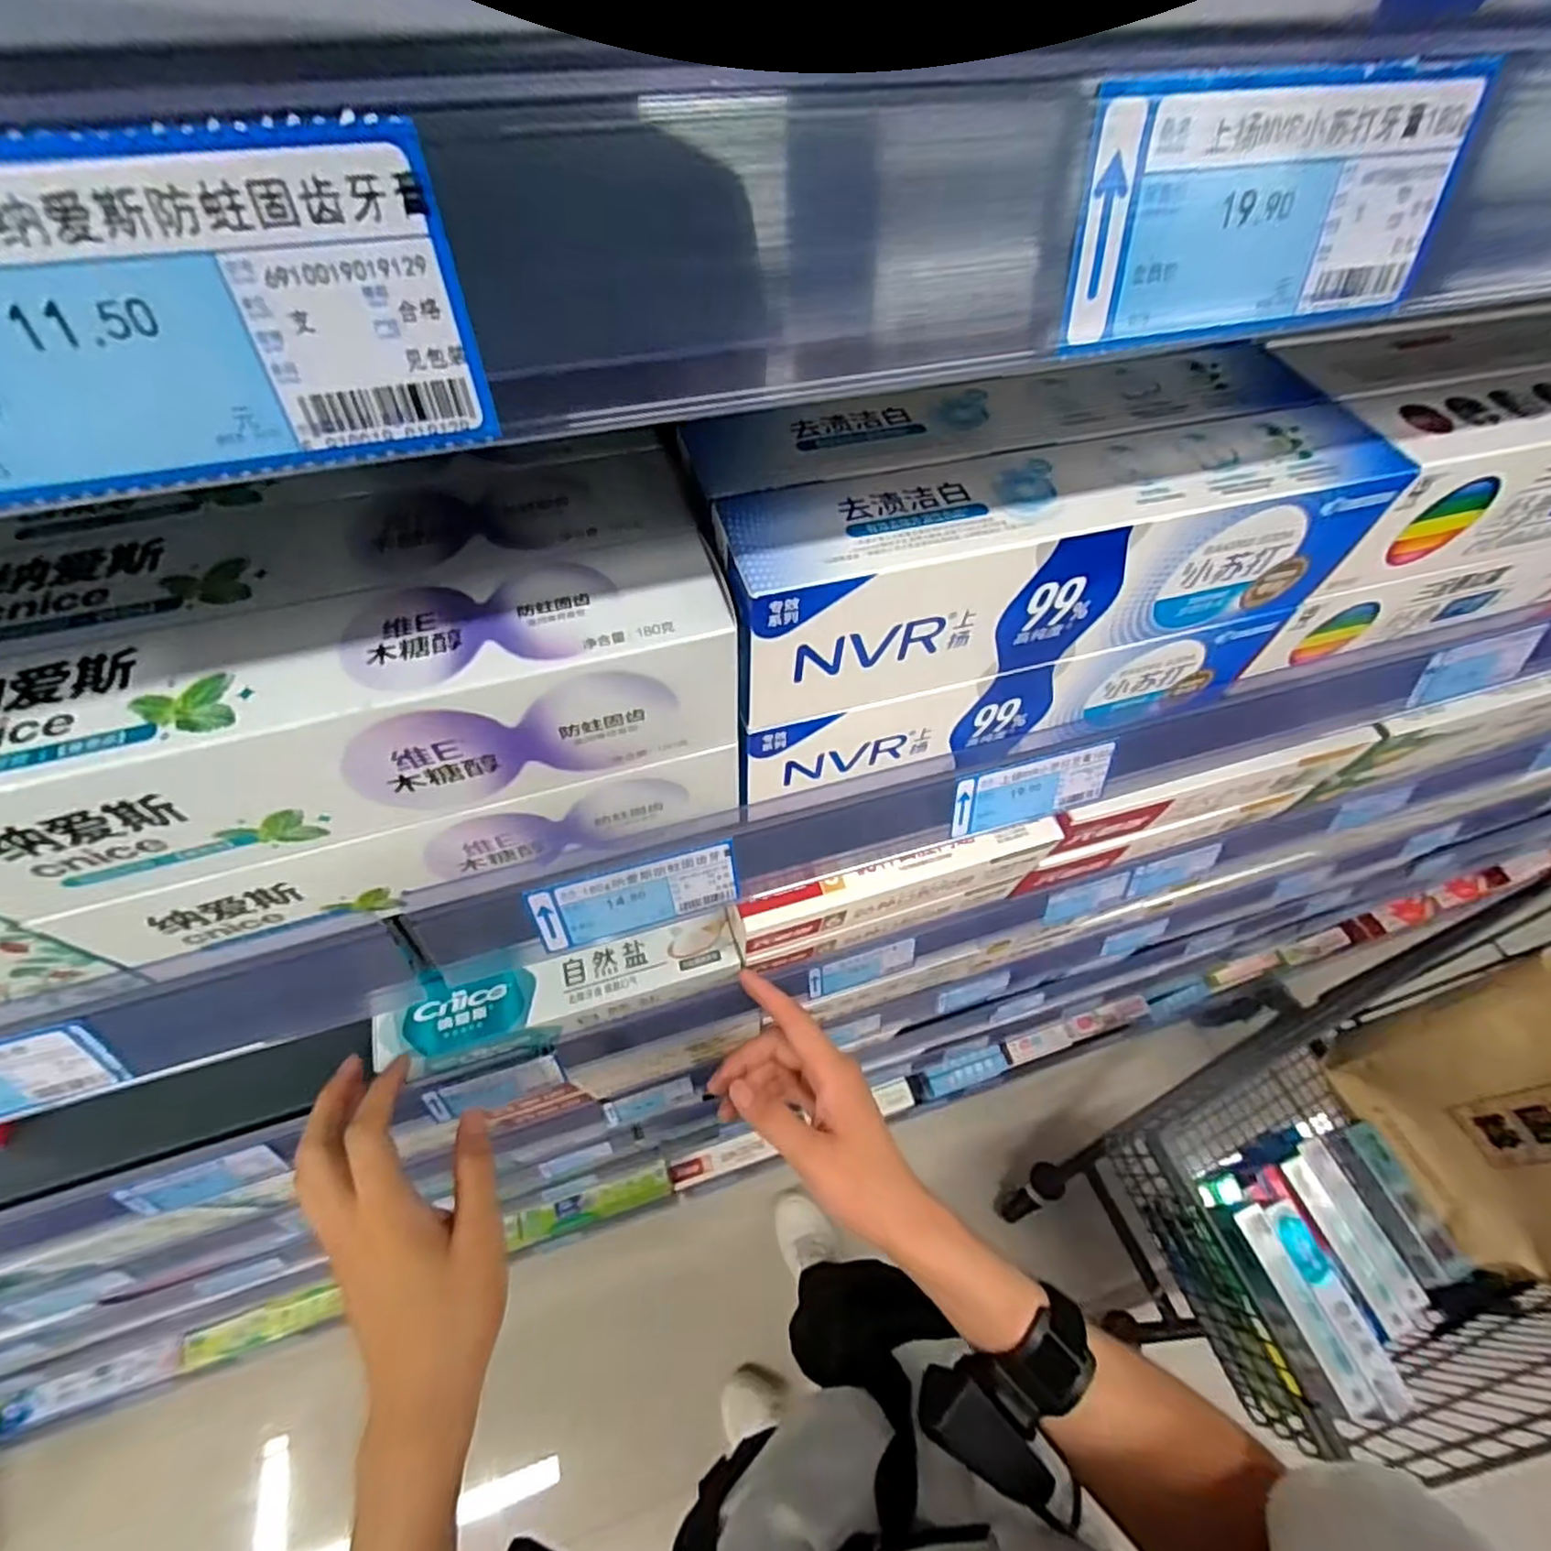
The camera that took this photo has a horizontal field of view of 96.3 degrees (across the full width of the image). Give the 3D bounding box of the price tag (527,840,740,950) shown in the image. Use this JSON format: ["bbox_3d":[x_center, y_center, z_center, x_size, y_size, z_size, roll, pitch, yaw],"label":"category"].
[{"bbox_3d":[-0.057,0.051,0.288,0.082,0.035,0.004,-13,38,-13],"label":"price tag"}]

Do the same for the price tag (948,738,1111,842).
[{"bbox_3d":[0.122,0.007,0.328,0.083,0.037,0.004,-12,37,-13],"label":"price tag"}]

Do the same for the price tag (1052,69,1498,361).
[{"bbox_3d":[0.093,-0.105,0.130,0.083,0.037,0.004,-14,39,-10],"label":"price tag"}]

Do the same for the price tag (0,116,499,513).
[{"bbox_3d":[-0.086,-0.060,0.093,0.084,0.039,0.004,-13,39,-13],"label":"price tag"}]

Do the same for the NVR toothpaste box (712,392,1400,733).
[{"bbox_3d":[0.100,-0.075,0.240,0.238,0.063,0.043,-14,59,-11],"label":"NVR toothpaste box"}]

